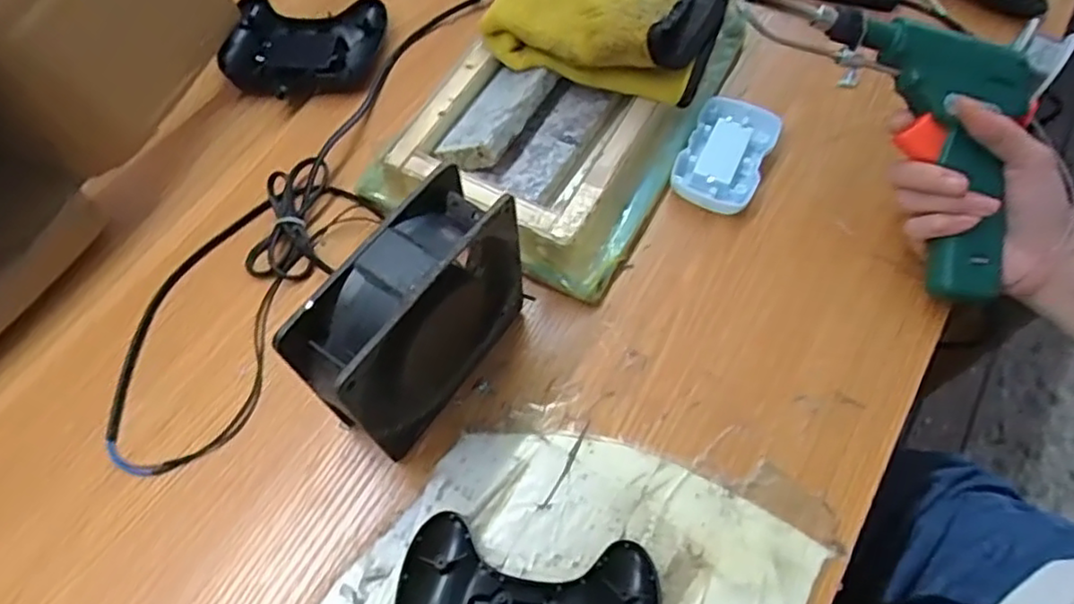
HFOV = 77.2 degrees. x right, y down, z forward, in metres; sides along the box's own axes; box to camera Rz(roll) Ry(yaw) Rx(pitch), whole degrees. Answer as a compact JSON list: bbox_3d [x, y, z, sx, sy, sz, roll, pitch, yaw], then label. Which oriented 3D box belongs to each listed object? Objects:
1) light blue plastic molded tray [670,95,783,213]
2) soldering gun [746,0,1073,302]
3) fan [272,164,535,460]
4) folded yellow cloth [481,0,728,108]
[{"bbox_3d":[0.129,-0.101,0.461,0.054,0.021,0.089,25,65,12],"label":"light blue plastic molded tray"},{"bbox_3d":[0.243,-0.119,0.407,0.139,0.048,0.211,-33,90,-5],"label":"soldering gun"},{"bbox_3d":[-0.058,0.012,0.344,0.043,0.121,0.125,32,66,17],"label":"fan"},{"bbox_3d":[0.056,-0.216,0.461,0.146,0.045,0.154,20,64,10],"label":"folded yellow cloth"}]

